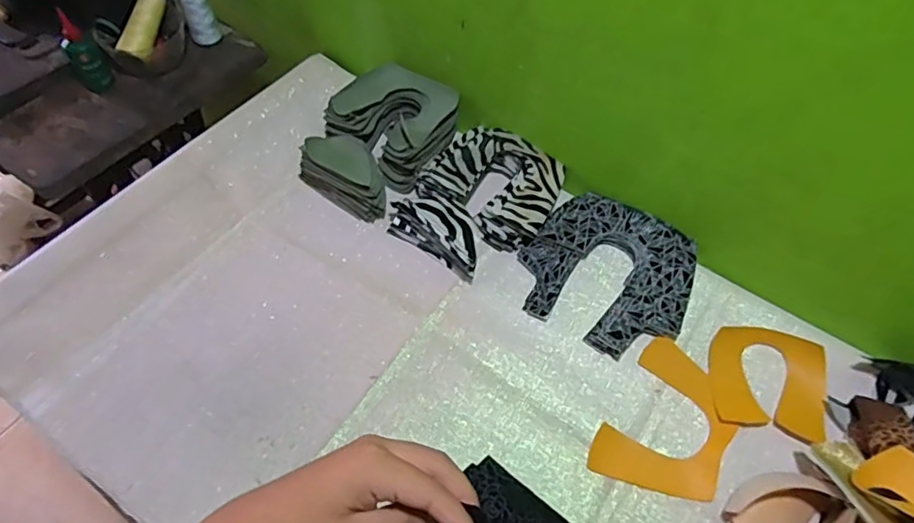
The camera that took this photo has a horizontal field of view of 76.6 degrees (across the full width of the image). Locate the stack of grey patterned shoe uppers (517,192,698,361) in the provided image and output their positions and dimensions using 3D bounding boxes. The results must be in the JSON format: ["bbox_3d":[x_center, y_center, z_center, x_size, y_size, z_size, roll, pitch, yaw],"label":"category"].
[{"bbox_3d":[0.180,0.012,0.690,0.189,0.035,0.181,29,60,15],"label":"stack of grey patterned shoe uppers"}]

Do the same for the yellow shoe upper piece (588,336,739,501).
[{"bbox_3d":[0.224,0.165,0.606,0.118,0.014,0.172,27,60,15],"label":"yellow shoe upper piece"}]

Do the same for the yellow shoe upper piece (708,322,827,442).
[{"bbox_3d":[0.337,0.126,0.627,0.112,0.027,0.117,10,57,4],"label":"yellow shoe upper piece"}]

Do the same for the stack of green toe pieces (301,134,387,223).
[{"bbox_3d":[-0.138,-0.112,0.735,0.130,0.066,0.062,29,60,16],"label":"stack of green toe pieces"}]

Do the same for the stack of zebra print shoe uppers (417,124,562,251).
[{"bbox_3d":[0.052,-0.100,0.748,0.166,0.041,0.136,37,63,20],"label":"stack of zebra print shoe uppers"}]

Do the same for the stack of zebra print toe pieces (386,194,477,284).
[{"bbox_3d":[-0.019,-0.043,0.704,0.134,0.054,0.066,32,61,17],"label":"stack of zebra print toe pieces"}]

